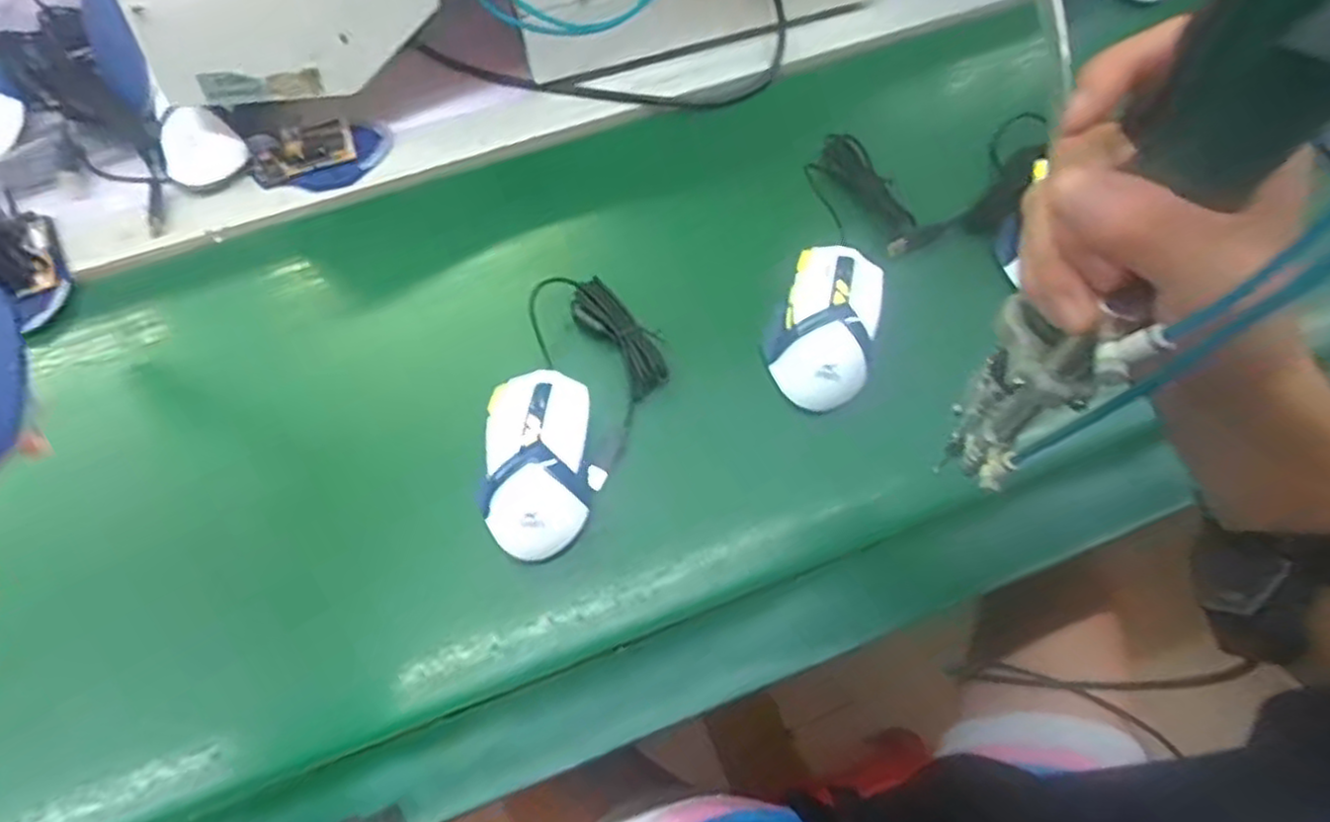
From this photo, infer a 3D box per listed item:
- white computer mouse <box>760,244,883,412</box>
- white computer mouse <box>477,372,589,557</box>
[{"bbox_3d":[0.113,-0.059,0.504,0.070,0.050,0.113,23,67,11],"label":"white computer mouse"},{"bbox_3d":[-0.082,0.031,0.464,0.063,0.046,0.117,-1,65,0],"label":"white computer mouse"}]

